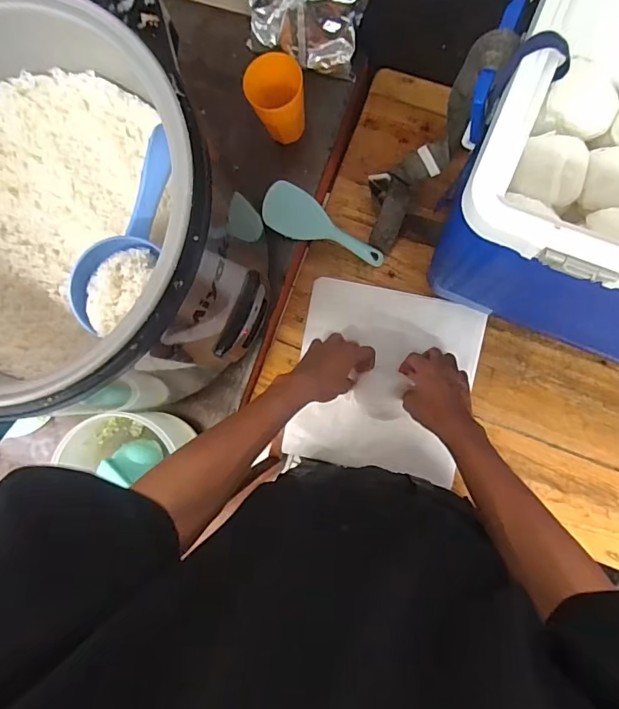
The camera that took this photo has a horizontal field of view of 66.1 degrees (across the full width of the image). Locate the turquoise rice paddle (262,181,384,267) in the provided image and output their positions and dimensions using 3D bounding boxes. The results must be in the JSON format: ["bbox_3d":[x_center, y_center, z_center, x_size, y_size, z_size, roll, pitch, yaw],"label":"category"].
[{"bbox_3d":[0.024,-0.179,0.685,0.192,0.012,0.062,23,89,-19],"label":"turquoise rice paddle"}]

